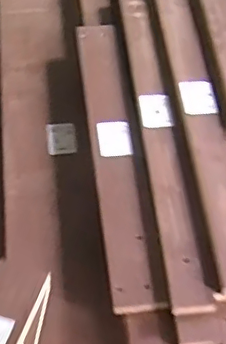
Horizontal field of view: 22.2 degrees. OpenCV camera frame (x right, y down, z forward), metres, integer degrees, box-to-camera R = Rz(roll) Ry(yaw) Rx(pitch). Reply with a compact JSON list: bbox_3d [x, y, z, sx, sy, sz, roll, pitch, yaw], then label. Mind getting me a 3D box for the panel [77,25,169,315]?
[{"bbox_3d":[0.001,-0.038,0.824,0.059,0.013,0.495,-5,54,-5],"label":"panel"}]

